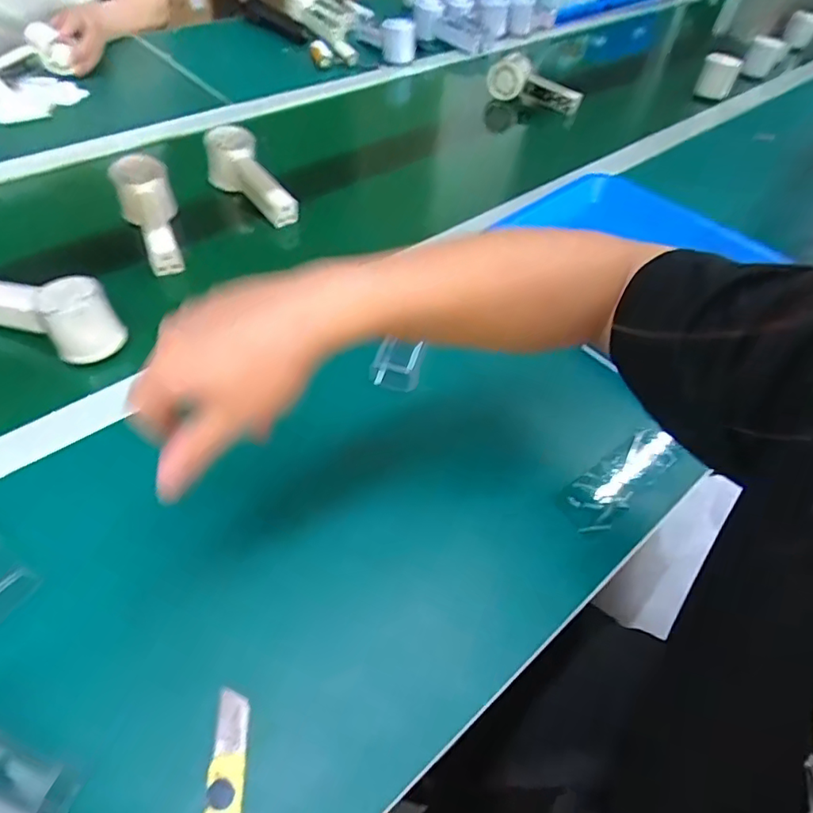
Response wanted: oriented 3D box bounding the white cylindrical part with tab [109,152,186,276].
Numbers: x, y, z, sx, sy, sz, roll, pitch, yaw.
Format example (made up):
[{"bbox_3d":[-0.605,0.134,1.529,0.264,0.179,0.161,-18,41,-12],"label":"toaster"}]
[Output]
[{"bbox_3d":[-0.281,-0.216,0.612,0.056,0.060,0.153,-20,55,-20],"label":"white cylindrical part with tab"}]

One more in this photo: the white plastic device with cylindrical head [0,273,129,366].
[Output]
[{"bbox_3d":[-0.340,-0.085,0.511,0.147,0.075,0.061,19,52,11],"label":"white plastic device with cylindrical head"}]

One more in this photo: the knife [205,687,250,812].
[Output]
[{"bbox_3d":[-0.101,0.215,0.310,0.020,0.011,0.098,-1,51,-5],"label":"knife"}]

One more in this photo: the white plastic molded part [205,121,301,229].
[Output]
[{"bbox_3d":[-0.194,-0.284,0.683,0.163,0.059,0.048,45,59,11],"label":"white plastic molded part"}]

